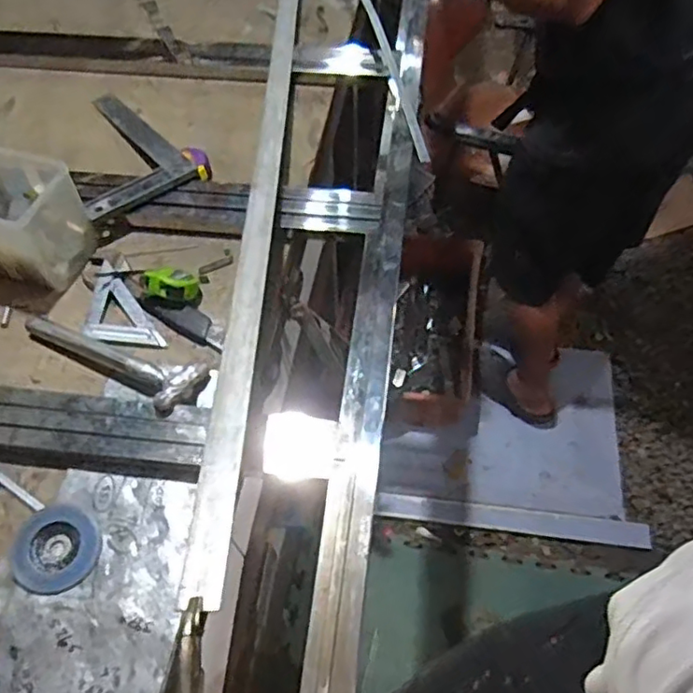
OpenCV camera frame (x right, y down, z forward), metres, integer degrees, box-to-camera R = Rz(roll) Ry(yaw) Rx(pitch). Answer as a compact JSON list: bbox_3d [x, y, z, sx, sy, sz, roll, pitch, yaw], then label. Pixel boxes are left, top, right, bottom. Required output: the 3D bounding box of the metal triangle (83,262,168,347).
[{"bbox_3d":[-0.334,-0.045,0.879,0.081,0.031,0.161,-34,62,-18],"label":"metal triangle"}]

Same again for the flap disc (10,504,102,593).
[{"bbox_3d":[-0.337,0.231,0.716,0.094,0.018,0.103,-1,57,2],"label":"flap disc"}]

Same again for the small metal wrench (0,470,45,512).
[{"bbox_3d":[-0.410,0.172,0.760,0.103,0.007,0.015,30,63,20],"label":"small metal wrench"}]

